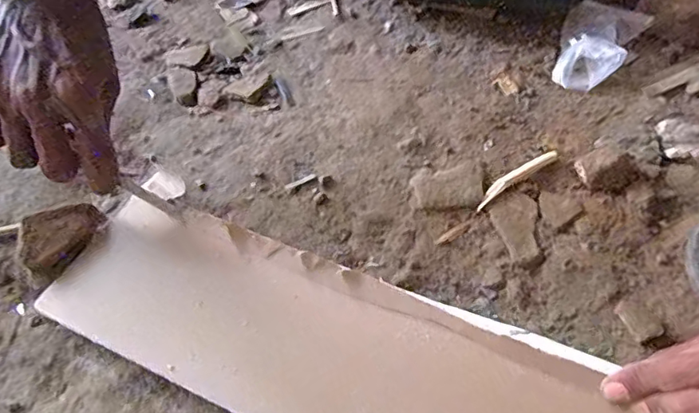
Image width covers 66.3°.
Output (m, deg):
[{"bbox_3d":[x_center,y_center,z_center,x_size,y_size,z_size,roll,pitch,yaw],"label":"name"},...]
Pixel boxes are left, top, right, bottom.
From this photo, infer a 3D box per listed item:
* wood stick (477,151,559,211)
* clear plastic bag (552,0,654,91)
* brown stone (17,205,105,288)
[{"bbox_3d":[0.138,-0.025,0.444,0.093,0.006,0.012,-30,57,-21],"label":"wood stick"},{"bbox_3d":[0.242,-0.162,0.531,0.069,0.034,0.114,28,57,21],"label":"clear plastic bag"},{"bbox_3d":[-0.206,0.021,0.380,0.036,0.024,0.065,25,56,19],"label":"brown stone"}]

